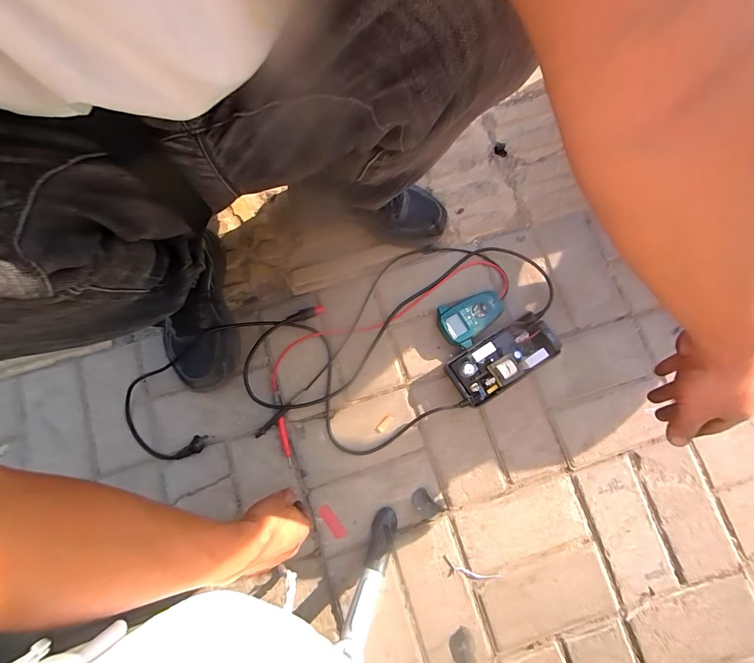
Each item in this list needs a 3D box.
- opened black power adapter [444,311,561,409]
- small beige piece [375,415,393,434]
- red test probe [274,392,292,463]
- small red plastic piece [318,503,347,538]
[{"bbox_3d":[0.194,0.044,0.536,0.167,0.056,0.084,-31,80,-5],"label":"opened black power adapter"},{"bbox_3d":[0.012,0.147,0.540,0.013,0.004,0.035,42,82,8],"label":"small beige piece"},{"bbox_3d":[-0.148,0.149,0.533,0.011,0.014,0.112,-14,79,-2],"label":"red test probe"},{"bbox_3d":[-0.068,0.288,0.514,0.019,0.004,0.054,-38,81,-6],"label":"small red plastic piece"}]

